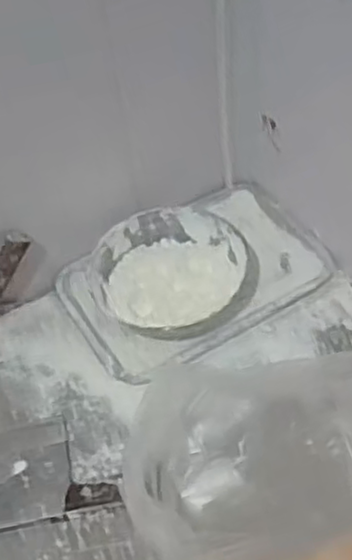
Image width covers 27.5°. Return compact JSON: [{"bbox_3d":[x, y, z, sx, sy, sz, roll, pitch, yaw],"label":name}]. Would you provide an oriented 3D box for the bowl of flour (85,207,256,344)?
[{"bbox_3d":[-0.003,-0.004,0.841,0.170,0.072,0.186,21,56,21],"label":"bowl of flour"}]

